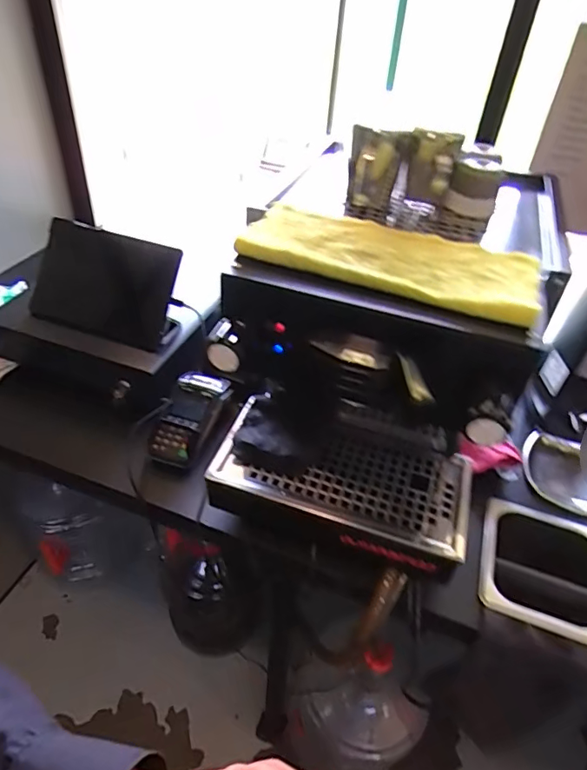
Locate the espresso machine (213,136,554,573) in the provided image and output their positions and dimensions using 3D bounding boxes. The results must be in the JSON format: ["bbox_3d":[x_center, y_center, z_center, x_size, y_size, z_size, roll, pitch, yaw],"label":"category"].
[{"bbox_3d":[0.091,-0.027,0.659,0.327,0.413,0.378,14,42,10],"label":"espresso machine"}]

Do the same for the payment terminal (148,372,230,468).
[{"bbox_3d":[-0.163,0.046,0.798,0.078,0.042,0.160,16,58,12],"label":"payment terminal"}]

